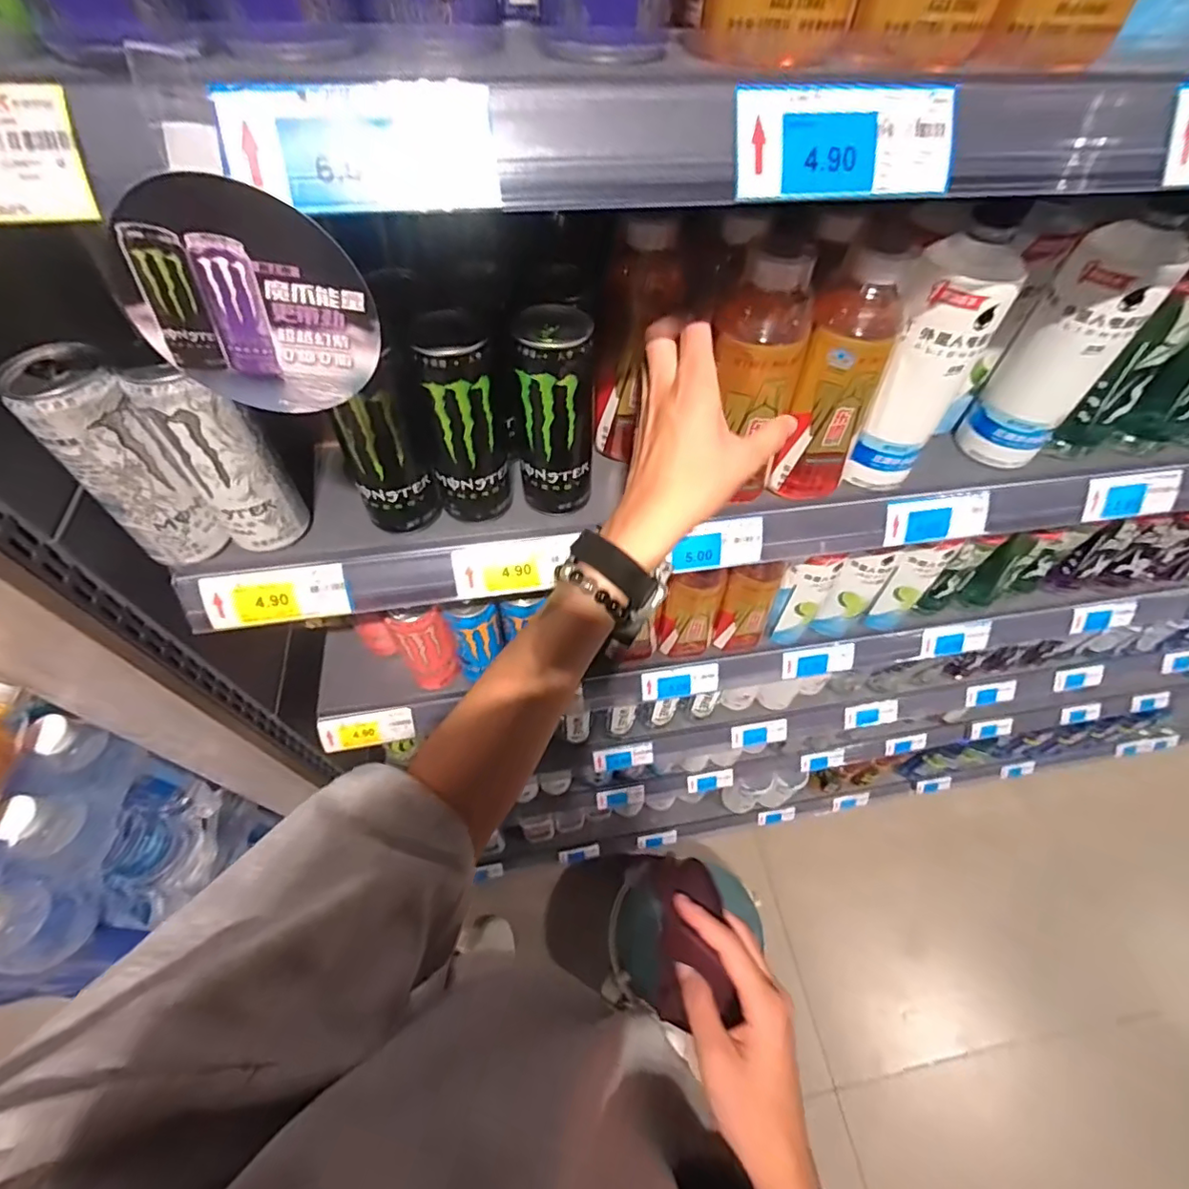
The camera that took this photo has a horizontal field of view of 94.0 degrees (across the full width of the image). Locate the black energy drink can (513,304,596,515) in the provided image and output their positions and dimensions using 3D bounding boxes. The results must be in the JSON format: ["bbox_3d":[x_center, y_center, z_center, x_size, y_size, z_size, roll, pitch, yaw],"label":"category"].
[{"bbox_3d":[-0.027,-0.126,0.405,0.053,0.141,0.050,-1,57,-3],"label":"black energy drink can"}]

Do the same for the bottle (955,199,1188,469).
[{"bbox_3d":[0.374,-0.195,0.441,0.073,0.189,0.060,39,63,21],"label":"bottle"}]

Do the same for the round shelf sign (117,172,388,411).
[{"bbox_3d":[-0.145,-0.123,0.241,0.093,0.092,0.008,8,50,-19],"label":"round shelf sign"}]

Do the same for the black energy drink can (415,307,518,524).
[{"bbox_3d":[-0.094,-0.124,0.398,0.055,0.145,0.055,1,57,-2],"label":"black energy drink can"}]

